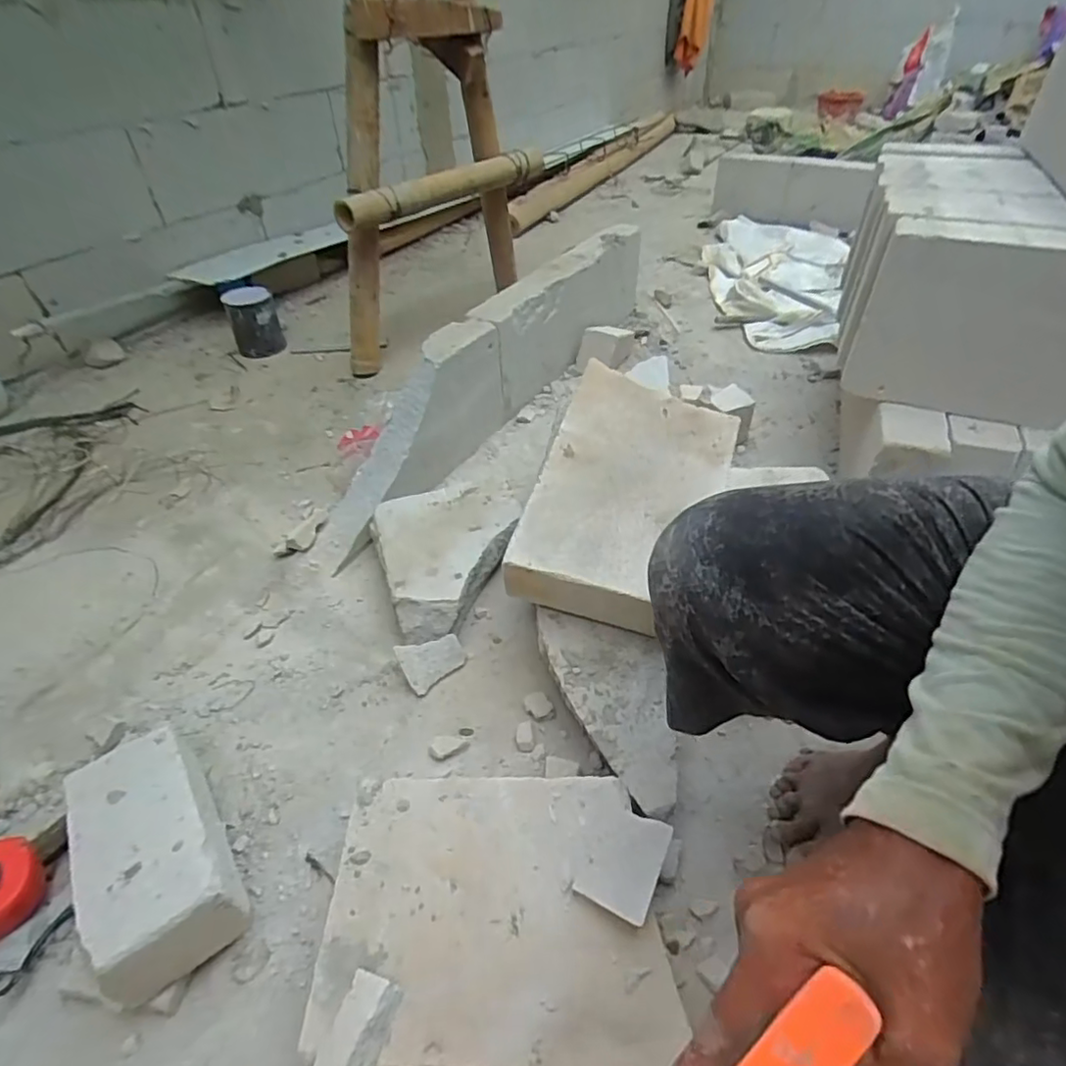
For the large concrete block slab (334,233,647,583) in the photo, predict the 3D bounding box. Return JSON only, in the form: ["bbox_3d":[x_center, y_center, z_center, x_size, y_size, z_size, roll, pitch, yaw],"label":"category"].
[{"bbox_3d":[-0.036,-0.325,1.102,0.085,0.211,1.003,21,48,23],"label":"large concrete block slab"}]

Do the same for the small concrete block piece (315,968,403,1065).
[{"bbox_3d":[-0.122,0.347,0.411,0.039,0.015,0.068,10,44,13],"label":"small concrete block piece"}]

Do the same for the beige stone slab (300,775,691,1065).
[{"bbox_3d":[-0.032,0.293,0.469,0.260,0.023,0.195,0,43,2],"label":"beige stone slab"}]

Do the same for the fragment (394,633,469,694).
[{"bbox_3d":[-0.120,0.149,0.714,0.075,0.012,0.058,-24,86,-28],"label":"fragment"}]

